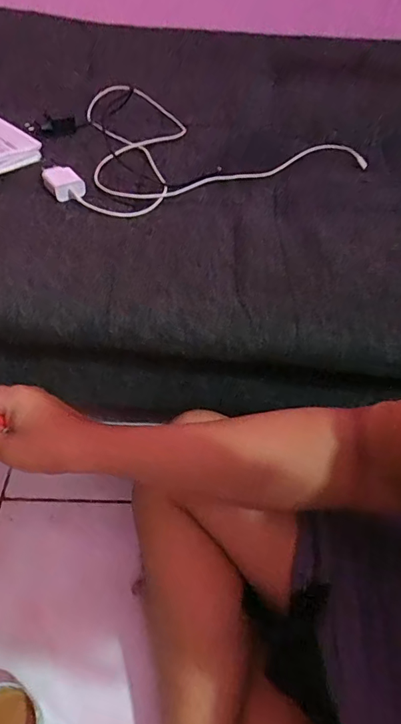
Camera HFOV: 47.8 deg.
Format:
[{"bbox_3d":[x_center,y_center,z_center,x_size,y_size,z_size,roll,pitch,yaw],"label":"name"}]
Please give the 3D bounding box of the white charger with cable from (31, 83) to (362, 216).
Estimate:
[{"bbox_3d":[-0.008,-0.384,0.747,0.507,0.035,0.370,-14,50,-16],"label":"white charger with cable"}]

